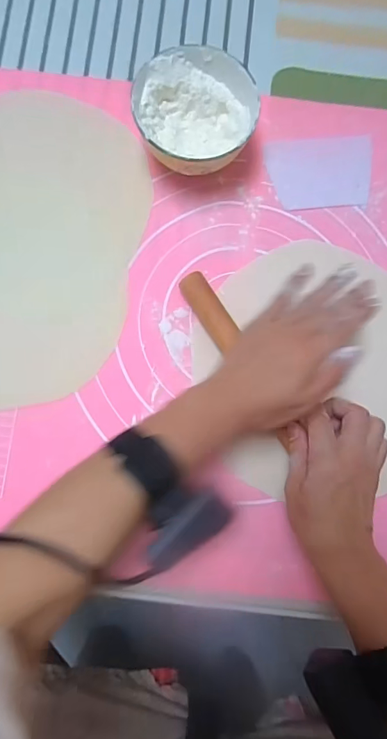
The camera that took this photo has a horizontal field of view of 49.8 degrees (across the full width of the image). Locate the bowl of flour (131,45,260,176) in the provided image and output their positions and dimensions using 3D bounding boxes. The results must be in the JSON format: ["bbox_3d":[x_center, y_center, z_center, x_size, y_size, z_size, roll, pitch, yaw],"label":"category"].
[{"bbox_3d":[0.002,-0.242,0.413,0.111,0.063,0.116,0,81,-1],"label":"bowl of flour"}]

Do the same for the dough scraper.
[{"bbox_3d":[0.135,-0.209,0.441,0.111,0.004,0.077,-5,81,-2],"label":"dough scraper"}]

